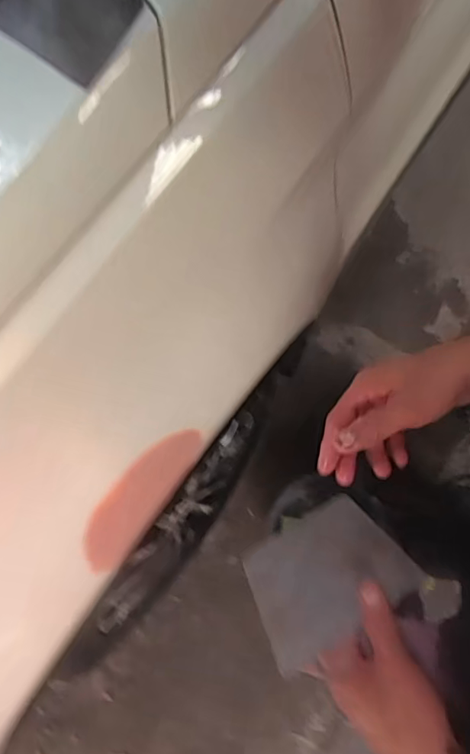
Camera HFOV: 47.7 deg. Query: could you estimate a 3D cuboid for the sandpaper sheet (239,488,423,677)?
[{"bbox_3d":[0.074,0.168,0.457,0.132,0.011,0.101,-30,52,-11],"label":"sandpaper sheet"}]

